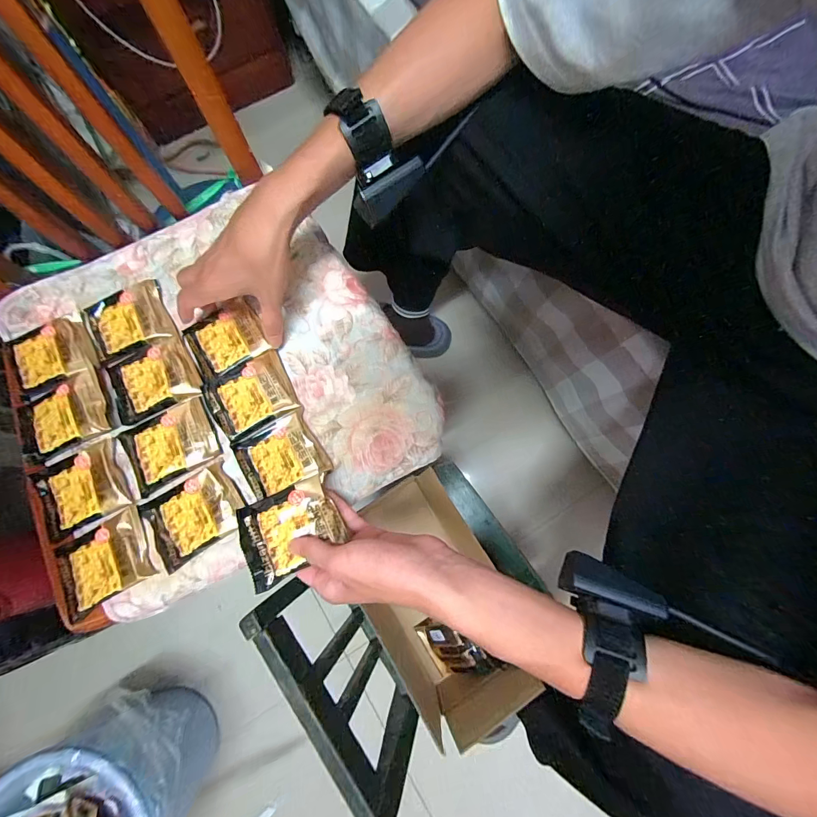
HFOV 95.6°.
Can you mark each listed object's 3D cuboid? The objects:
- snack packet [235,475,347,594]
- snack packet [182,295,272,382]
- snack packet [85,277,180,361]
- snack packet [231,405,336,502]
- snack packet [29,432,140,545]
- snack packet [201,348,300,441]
[{"bbox_3d":[-0.110,0.110,0.340,0.085,0.016,0.070,-28,76,-7],"label":"snack packet"},{"bbox_3d":[-0.208,-0.080,0.422,0.080,0.011,0.078,-31,77,-7],"label":"snack packet"},{"bbox_3d":[-0.323,-0.101,0.424,0.084,0.011,0.078,-26,79,-5],"label":"snack packet"},{"bbox_3d":[-0.135,0.049,0.386,0.083,0.013,0.081,-30,80,-6],"label":"snack packet"},{"bbox_3d":[-0.339,0.082,0.389,0.089,0.016,0.076,-27,79,-5],"label":"snack packet"},{"bbox_3d":[-0.174,-0.015,0.403,0.089,0.012,0.074,-28,79,-5],"label":"snack packet"}]

